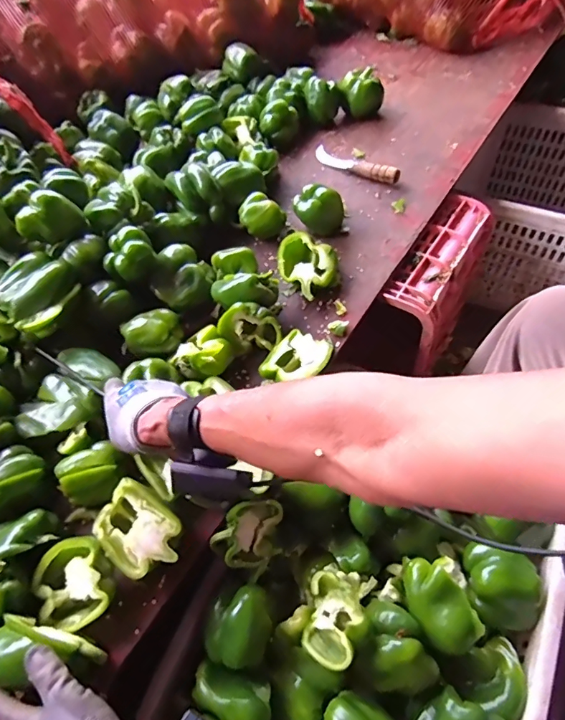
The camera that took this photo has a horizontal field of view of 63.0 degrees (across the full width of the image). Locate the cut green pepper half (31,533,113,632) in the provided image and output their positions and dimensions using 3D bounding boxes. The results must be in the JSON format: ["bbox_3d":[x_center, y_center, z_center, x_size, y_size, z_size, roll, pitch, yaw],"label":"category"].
[{"bbox_3d":[-0.210,0.226,0.463,0.073,0.053,0.078,-1,58,2],"label":"cut green pepper half"}]

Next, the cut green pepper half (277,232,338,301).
[{"bbox_3d":[0.033,-0.134,0.677,0.084,0.044,0.091,-1,58,2],"label":"cut green pepper half"}]

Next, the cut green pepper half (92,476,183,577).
[{"bbox_3d":[-0.151,0.181,0.492,0.092,0.040,0.070,39,77,17],"label":"cut green pepper half"}]

